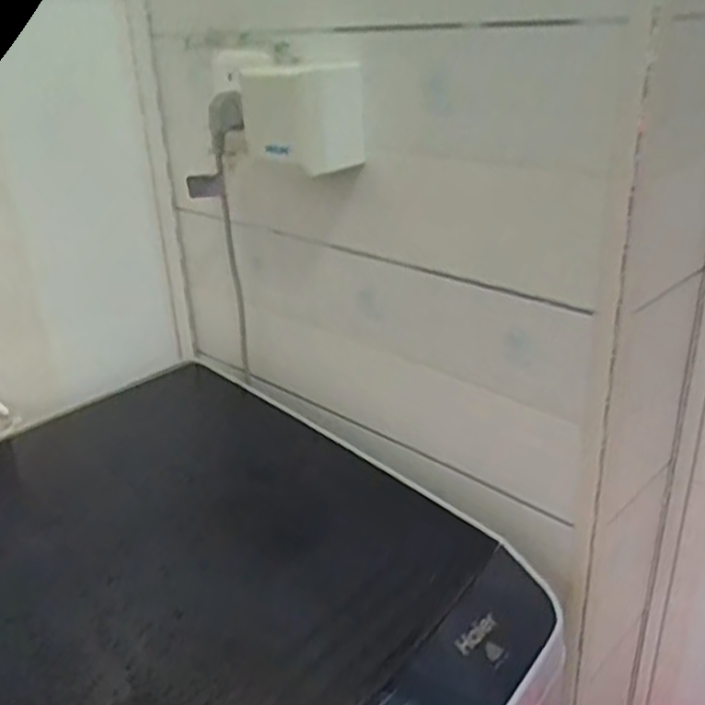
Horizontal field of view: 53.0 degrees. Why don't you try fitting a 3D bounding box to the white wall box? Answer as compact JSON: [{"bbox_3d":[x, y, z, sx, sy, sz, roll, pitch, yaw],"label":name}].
[{"bbox_3d":[-0.051,-0.210,0.614,0.108,0.086,0.069,21,37,41],"label":"white wall box"}]

